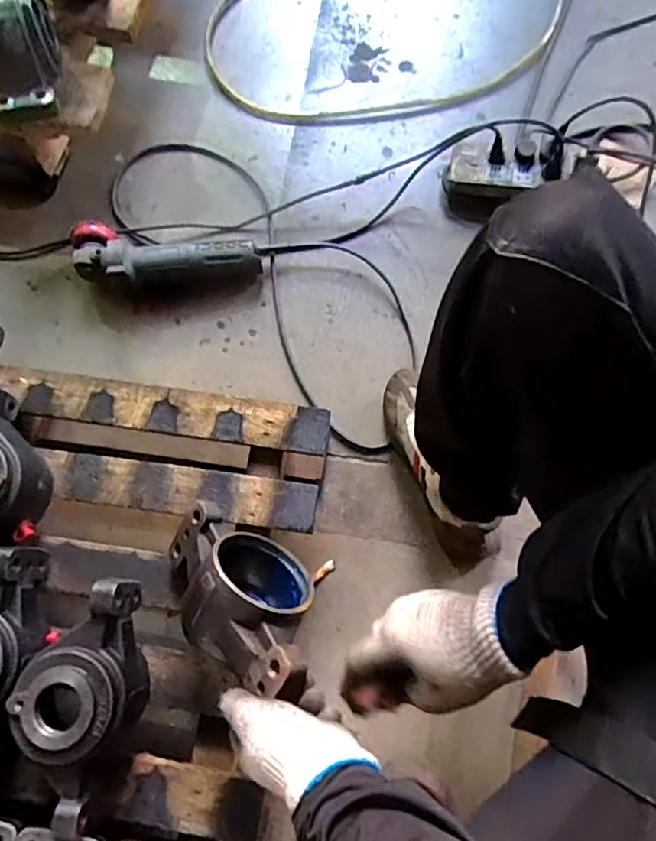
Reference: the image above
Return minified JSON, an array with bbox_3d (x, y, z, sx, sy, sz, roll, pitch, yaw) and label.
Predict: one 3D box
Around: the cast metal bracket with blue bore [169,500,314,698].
[{"bbox_3d":[-0.086,0.185,0.566,0.092,0.111,0.224,-57,47,15],"label":"cast metal bracket with blue bore"}]

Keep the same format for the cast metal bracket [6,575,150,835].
[{"bbox_3d":[-0.242,0.268,0.557,0.109,0.079,0.213,20,75,7],"label":"cast metal bracket"}]

